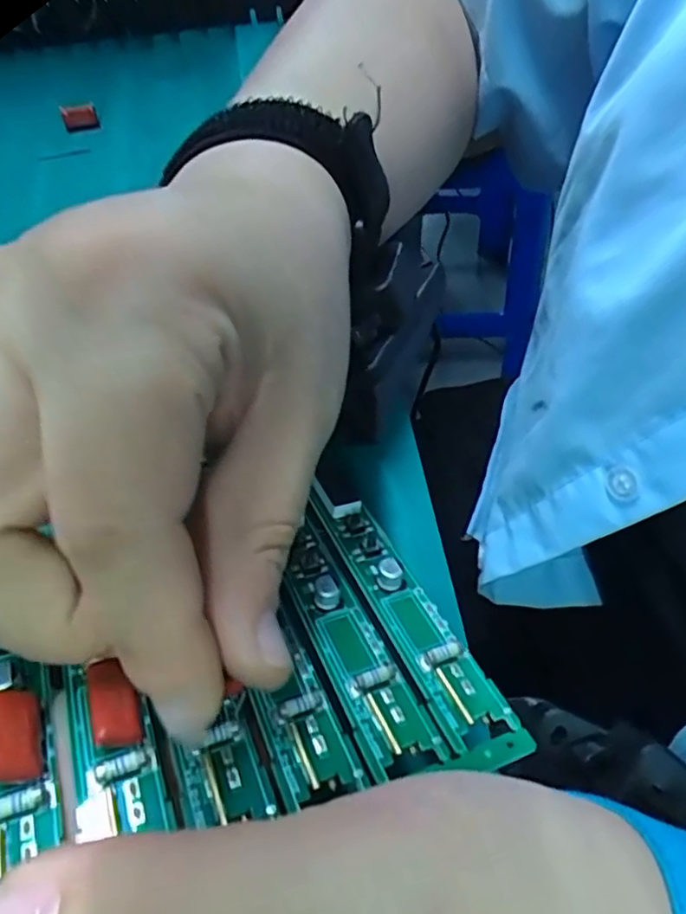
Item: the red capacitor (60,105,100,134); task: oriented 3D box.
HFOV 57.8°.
[{"bbox_3d":[-0.127,-0.164,0.301,0.016,0.012,0.004,-17,60,-7],"label":"red capacitor"}]

